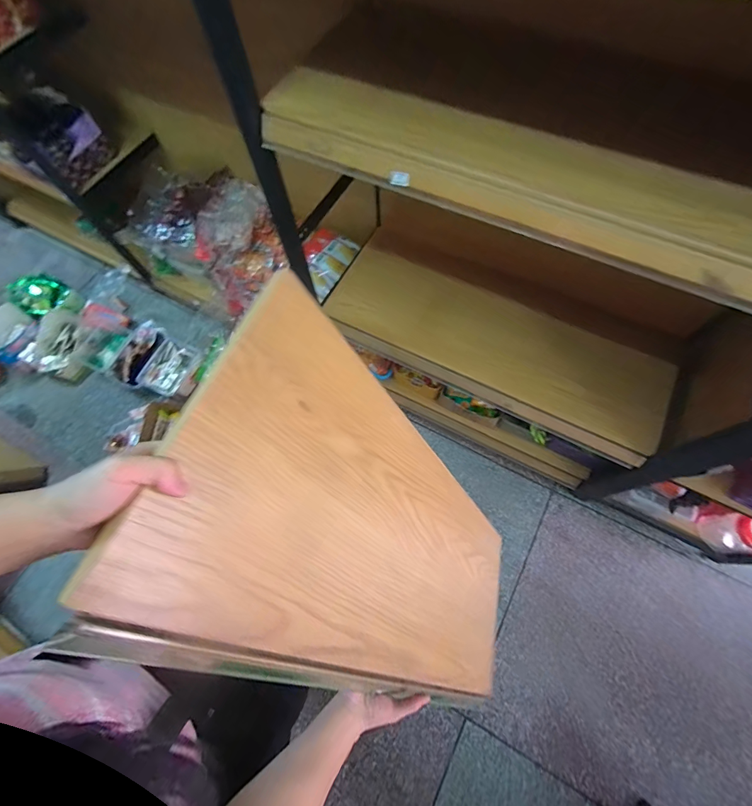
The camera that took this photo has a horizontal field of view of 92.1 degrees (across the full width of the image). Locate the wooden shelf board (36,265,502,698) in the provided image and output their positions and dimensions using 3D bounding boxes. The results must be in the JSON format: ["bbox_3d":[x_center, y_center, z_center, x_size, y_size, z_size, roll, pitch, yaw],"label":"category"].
[{"bbox_3d":[0.050,0.230,0.561,0.024,0.795,0.354,-5,53,36],"label":"wooden shelf board"}]

